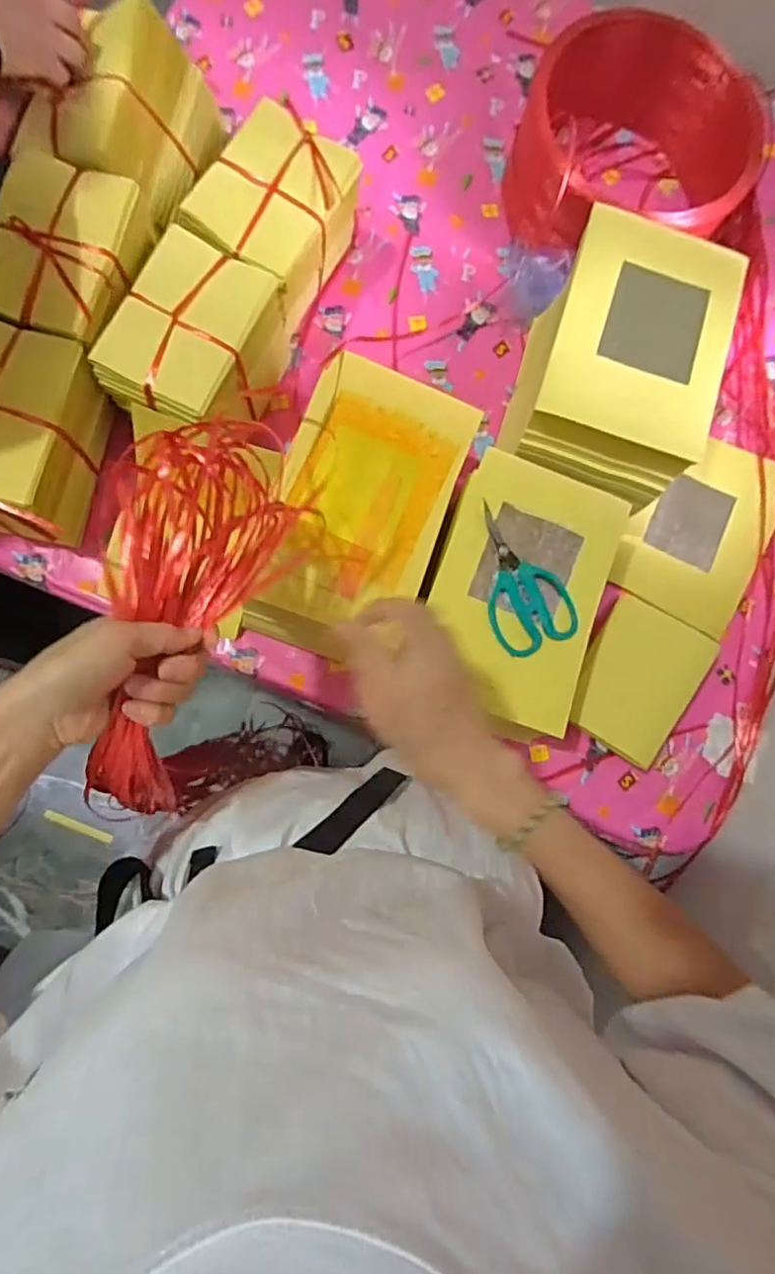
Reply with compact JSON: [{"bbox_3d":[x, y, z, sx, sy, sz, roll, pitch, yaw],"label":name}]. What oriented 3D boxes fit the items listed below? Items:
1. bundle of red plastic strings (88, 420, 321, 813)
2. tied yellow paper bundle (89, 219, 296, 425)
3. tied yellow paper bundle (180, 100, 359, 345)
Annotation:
[{"bbox_3d":[-0.133,-0.010,0.413,0.108,0.091,0.259,14,85,-4],"label":"bundle of red plastic strings"},{"bbox_3d":[-0.194,-0.296,0.631,0.128,0.124,0.170,22,81,-3],"label":"tied yellow paper bundle"},{"bbox_3d":[-0.120,-0.443,0.665,0.116,0.123,0.164,30,81,-2],"label":"tied yellow paper bundle"}]

